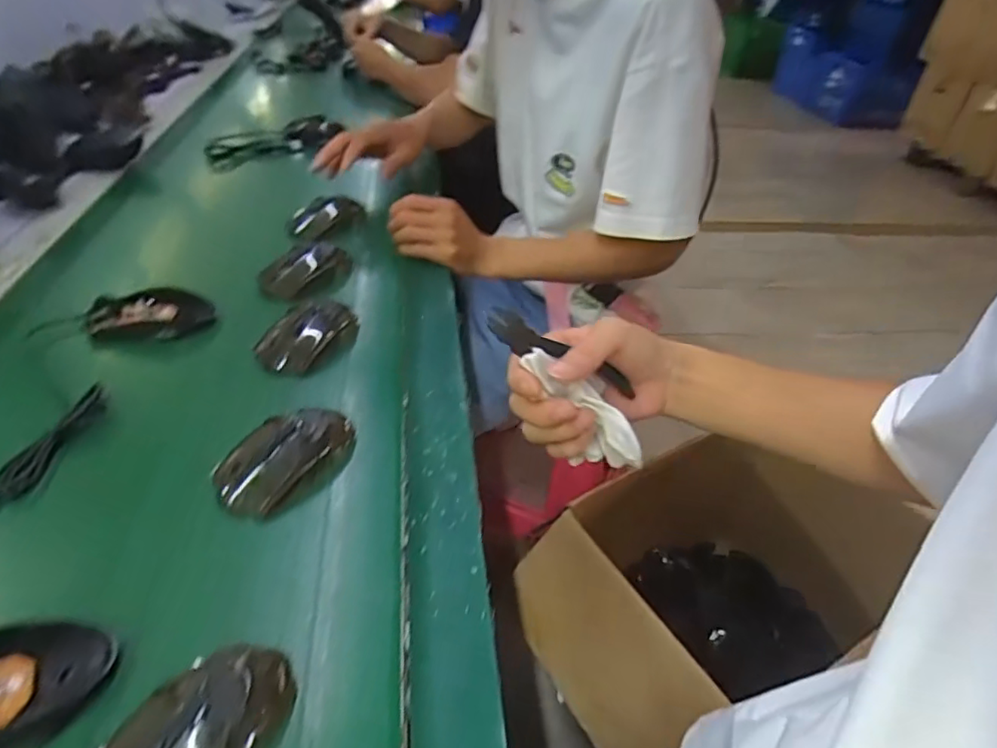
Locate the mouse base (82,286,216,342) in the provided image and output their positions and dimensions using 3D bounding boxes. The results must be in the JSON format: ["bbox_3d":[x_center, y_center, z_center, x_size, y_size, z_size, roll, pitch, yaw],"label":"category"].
[{"bbox_3d":[-0.338,-0.062,0.573,0.110,0.023,0.067,-6,40,-13],"label":"mouse base"}]

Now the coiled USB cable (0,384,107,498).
[{"bbox_3d":[-0.338,0.064,0.426,0.020,0.025,0.148,12,39,8],"label":"coiled USB cable"}]

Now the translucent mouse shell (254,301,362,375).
[{"bbox_3d":[-0.178,-0.040,0.557,0.060,0.028,0.104,21,41,19],"label":"translucent mouse shell"}]

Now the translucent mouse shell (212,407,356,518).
[{"bbox_3d":[-0.159,0.058,0.442,0.061,0.028,0.105,29,44,26],"label":"translucent mouse shell"}]

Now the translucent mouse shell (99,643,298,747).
[{"bbox_3d":[-0.154,0.176,0.287,0.061,0.027,0.108,24,42,22],"label":"translucent mouse shell"}]

